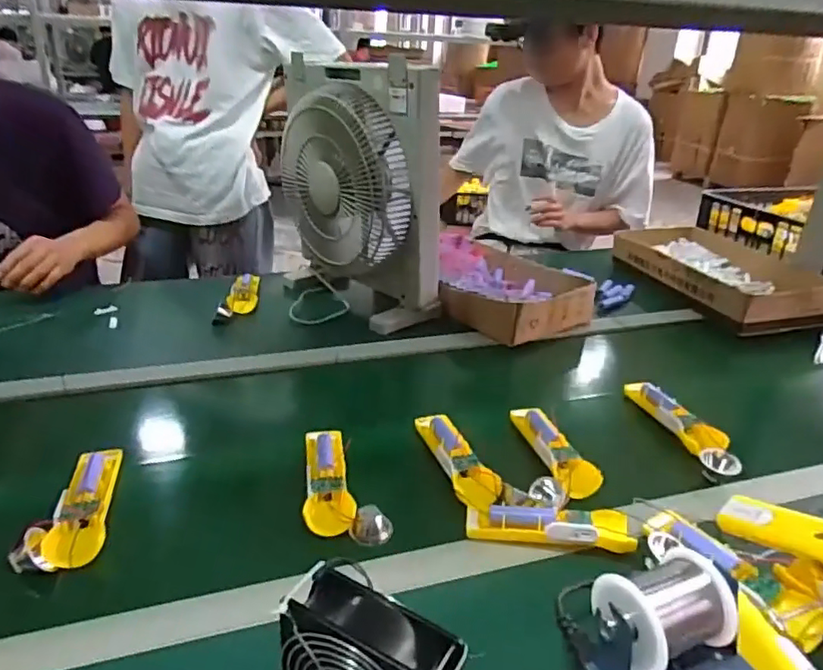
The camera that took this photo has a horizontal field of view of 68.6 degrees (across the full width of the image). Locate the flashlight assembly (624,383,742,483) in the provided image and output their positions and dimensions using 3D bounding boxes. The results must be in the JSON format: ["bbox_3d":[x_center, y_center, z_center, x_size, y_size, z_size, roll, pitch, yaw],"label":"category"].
[{"bbox_3d":[0.361,0.117,0.801,0.054,0.031,0.199,-3,26,-13],"label":"flashlight assembly"}]

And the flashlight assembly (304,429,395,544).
[{"bbox_3d":[-0.075,0.164,0.679,0.085,0.032,0.159,-1,26,-9],"label":"flashlight assembly"}]

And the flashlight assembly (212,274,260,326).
[{"bbox_3d":[-0.311,-0.069,1.114,0.049,0.033,0.181,4,25,2],"label":"flashlight assembly"}]

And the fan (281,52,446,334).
[{"bbox_3d":[-0.103,-0.250,1.077,0.136,0.412,0.346,-17,32,-36],"label":"fan"}]

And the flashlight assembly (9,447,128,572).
[{"bbox_3d":[-0.343,0.170,0.622,0.067,0.033,0.171,-2,26,-12],"label":"flashlight assembly"}]

